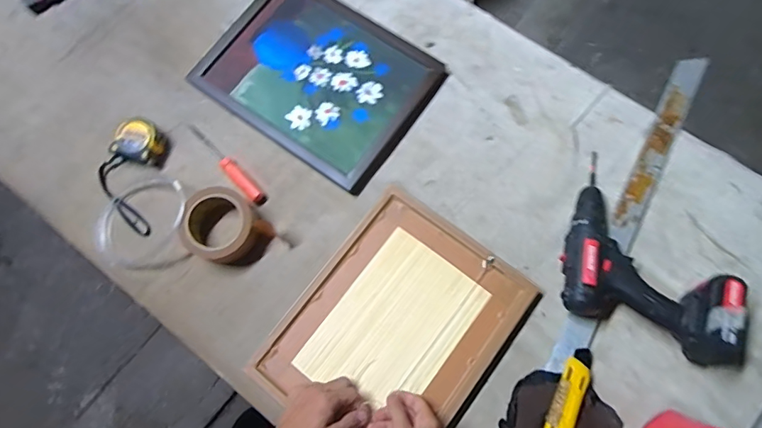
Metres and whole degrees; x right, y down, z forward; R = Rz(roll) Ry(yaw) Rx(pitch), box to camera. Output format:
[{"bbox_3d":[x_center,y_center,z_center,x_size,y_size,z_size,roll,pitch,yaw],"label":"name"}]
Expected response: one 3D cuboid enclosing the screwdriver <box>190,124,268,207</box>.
[{"bbox_3d":[-0.238,-0.079,0.719,0.023,0.019,0.177,-43,78,-9],"label":"screwdriver"}]

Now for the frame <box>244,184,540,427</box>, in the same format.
[{"bbox_3d":[0.017,0.156,0.634,0.252,0.023,0.329,36,80,10],"label":"frame"}]

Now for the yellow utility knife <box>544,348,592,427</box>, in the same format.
[{"bbox_3d":[0.239,0.241,0.591,0.038,0.020,0.146,27,65,8],"label":"yellow utility knife"}]

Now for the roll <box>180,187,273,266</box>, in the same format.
[{"bbox_3d":[-0.223,0.020,0.665,0.115,0.062,0.098,35,79,11],"label":"roll"}]

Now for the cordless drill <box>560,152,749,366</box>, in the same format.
[{"bbox_3d":[0.386,0.055,0.617,0.258,0.089,0.238,20,76,7],"label":"cordless drill"}]

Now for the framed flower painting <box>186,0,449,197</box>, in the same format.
[{"bbox_3d":[-0.097,-0.224,0.744,0.336,0.017,0.258,34,78,10],"label":"framed flower painting"}]

